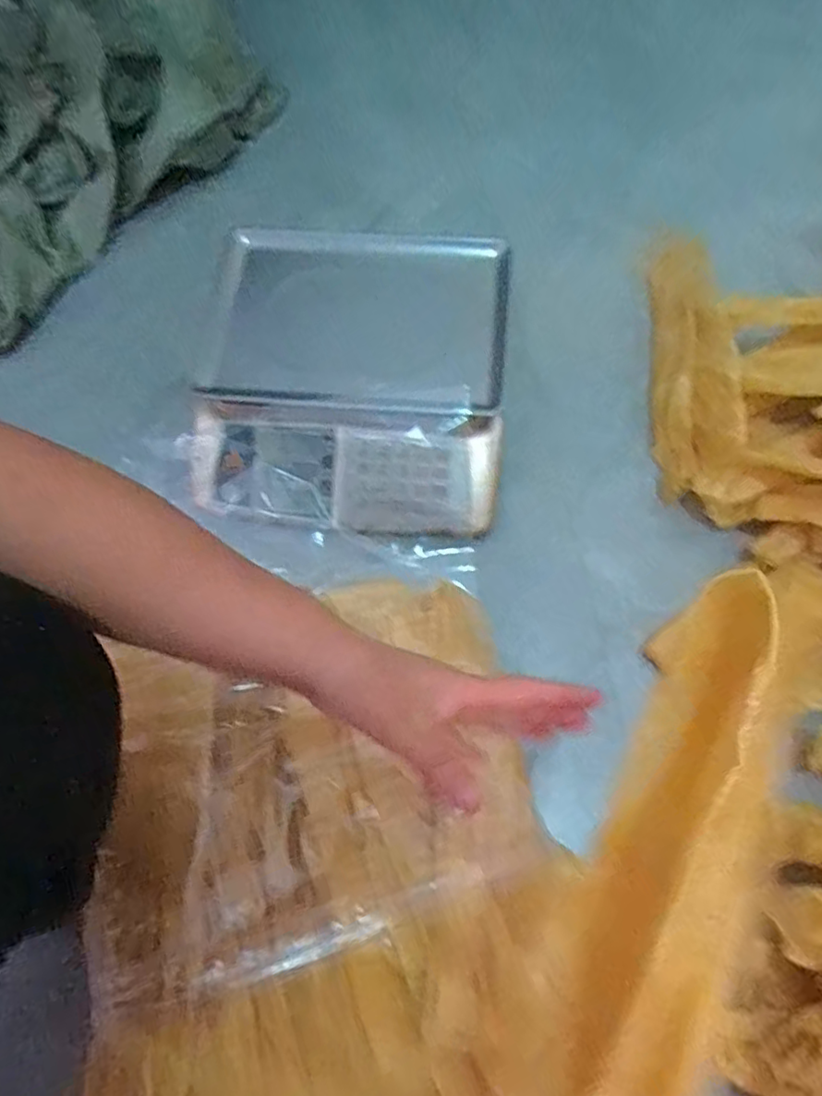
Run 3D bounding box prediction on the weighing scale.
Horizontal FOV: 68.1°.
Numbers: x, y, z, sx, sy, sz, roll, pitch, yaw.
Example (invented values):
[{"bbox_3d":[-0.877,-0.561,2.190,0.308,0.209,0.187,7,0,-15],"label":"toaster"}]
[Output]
[{"bbox_3d":[-0.071,-0.207,0.717,0.352,0.128,0.379,3,69,4],"label":"weighing scale"}]

